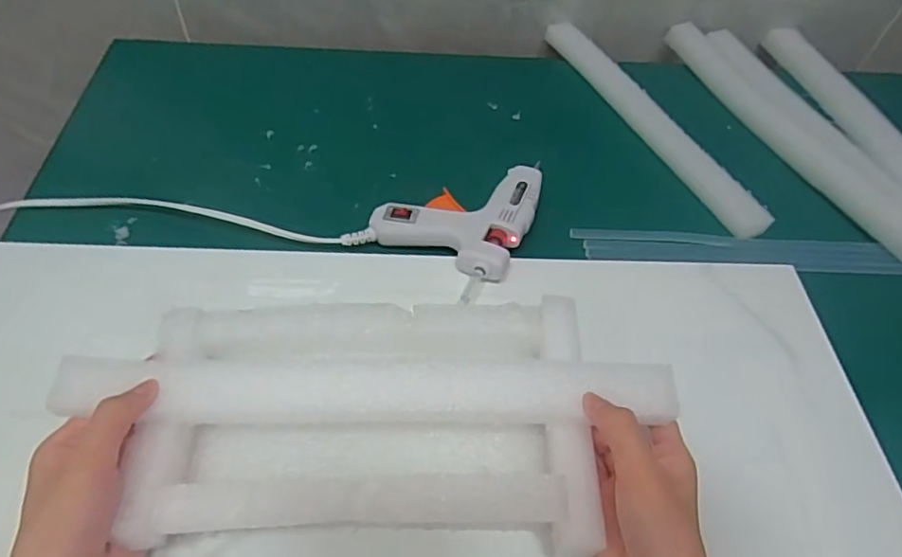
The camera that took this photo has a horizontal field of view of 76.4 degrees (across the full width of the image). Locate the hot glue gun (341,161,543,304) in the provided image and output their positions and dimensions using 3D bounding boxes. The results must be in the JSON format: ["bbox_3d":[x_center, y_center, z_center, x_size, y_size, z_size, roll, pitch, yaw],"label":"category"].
[{"bbox_3d":[0.005,-0.051,0.449,0.111,0.028,0.135,26,56,14],"label":"hot glue gun"}]

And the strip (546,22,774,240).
[{"bbox_3d":[0.185,-0.158,0.546,0.032,0.018,0.311,-18,57,-18],"label":"strip"}]

